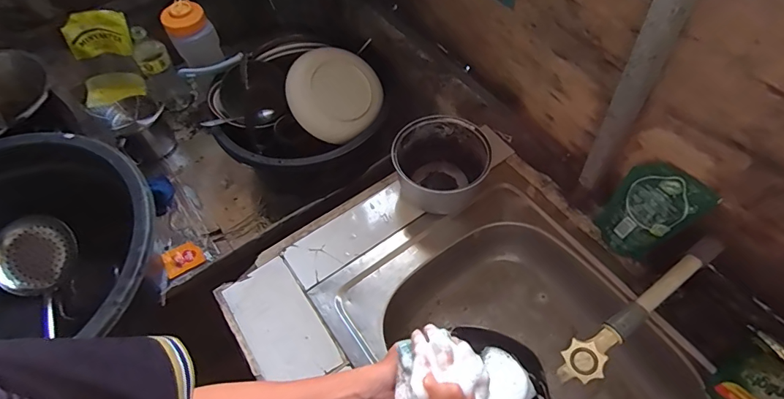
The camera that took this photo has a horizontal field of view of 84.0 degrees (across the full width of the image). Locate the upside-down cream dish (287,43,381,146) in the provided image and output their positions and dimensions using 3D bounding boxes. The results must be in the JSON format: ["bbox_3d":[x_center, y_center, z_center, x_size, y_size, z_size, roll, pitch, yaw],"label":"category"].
[{"bbox_3d":[-0.125,-0.231,0.943,0.197,0.055,0.202,0,90,-17],"label":"upside-down cream dish"}]

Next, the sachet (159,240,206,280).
[{"bbox_3d":[-0.472,0.134,0.983,0.081,0.013,0.069,-29,66,-15],"label":"sachet"}]

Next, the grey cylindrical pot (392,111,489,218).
[{"bbox_3d":[0.092,-0.067,0.824,0.167,0.109,0.154,12,59,10],"label":"grey cylindrical pot"}]

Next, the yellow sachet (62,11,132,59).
[{"bbox_3d":[-0.797,-0.443,1.180,0.157,0.132,0.031,-26,60,-13],"label":"yellow sachet"}]

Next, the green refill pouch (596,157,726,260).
[{"bbox_3d":[0.410,0.019,0.702,0.022,0.182,0.111,-19,59,-35],"label":"green refill pouch"}]

